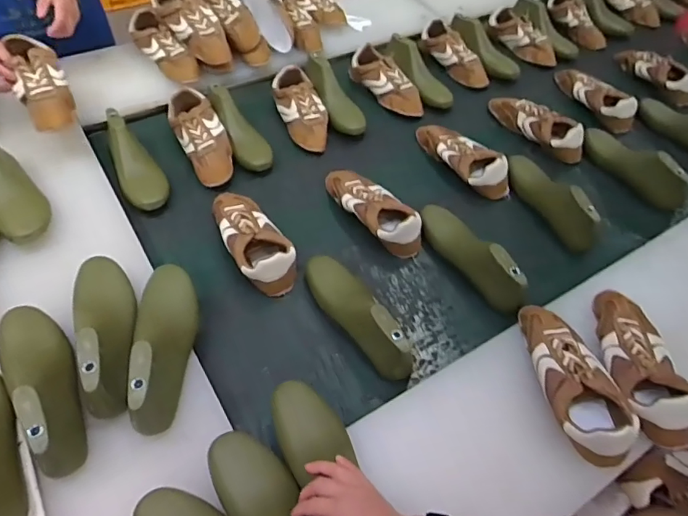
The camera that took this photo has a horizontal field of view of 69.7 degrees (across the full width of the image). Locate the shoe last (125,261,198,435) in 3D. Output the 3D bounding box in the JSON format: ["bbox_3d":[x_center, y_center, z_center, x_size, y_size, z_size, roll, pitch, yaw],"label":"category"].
[{"bbox_3d":[-0.252,0.112,0.699,0.068,0.096,0.256,-2,53,-6],"label":"shoe last"}]

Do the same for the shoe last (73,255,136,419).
[{"bbox_3d":[-0.349,0.092,0.711,0.092,0.093,0.261,-16,55,-16],"label":"shoe last"}]

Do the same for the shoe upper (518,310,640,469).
[{"bbox_3d":[0.329,0.166,0.719,0.112,0.067,0.250,-13,54,-13],"label":"shoe upper"}]

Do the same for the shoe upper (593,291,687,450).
[{"bbox_3d":[0.452,0.151,0.744,0.096,0.075,0.248,4,52,-1],"label":"shoe upper"}]

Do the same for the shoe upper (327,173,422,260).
[{"bbox_3d":[0.053,-0.102,0.969,0.098,0.066,0.252,-31,61,-25],"label":"shoe upper"}]

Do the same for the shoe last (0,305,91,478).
[{"bbox_3d":[-0.406,0.155,0.657,0.085,0.094,0.254,-29,60,-23],"label":"shoe last"}]

